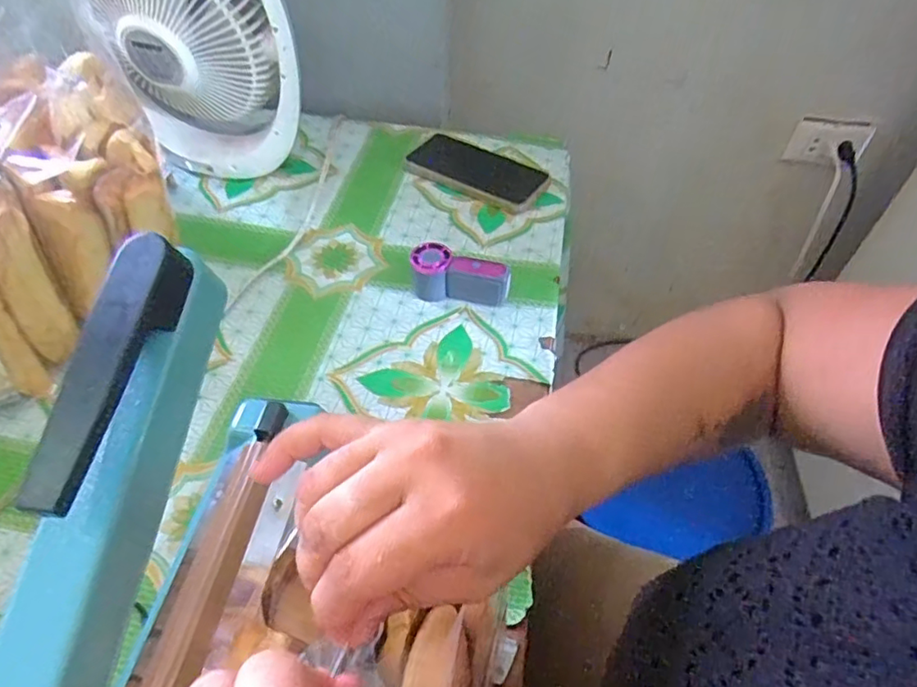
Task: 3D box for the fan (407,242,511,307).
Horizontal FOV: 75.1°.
[{"bbox_3d":[0.001,-0.062,0.563,0.093,0.045,0.033,15,49,9],"label":"fan"}]

